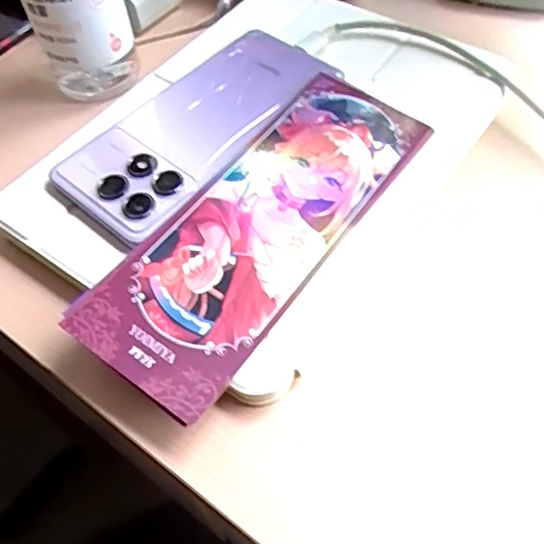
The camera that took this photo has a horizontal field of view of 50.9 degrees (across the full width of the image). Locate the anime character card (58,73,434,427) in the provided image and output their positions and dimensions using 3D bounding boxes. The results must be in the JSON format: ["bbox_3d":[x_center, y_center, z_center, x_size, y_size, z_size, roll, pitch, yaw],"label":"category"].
[{"bbox_3d":[-0.002,-0.025,0.268,0.069,0.004,0.192,34,64,17],"label":"anime character card"}]

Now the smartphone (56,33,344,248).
[{"bbox_3d":[-0.036,-0.079,0.304,0.072,0.007,0.154,34,63,25],"label":"smartphone"}]

